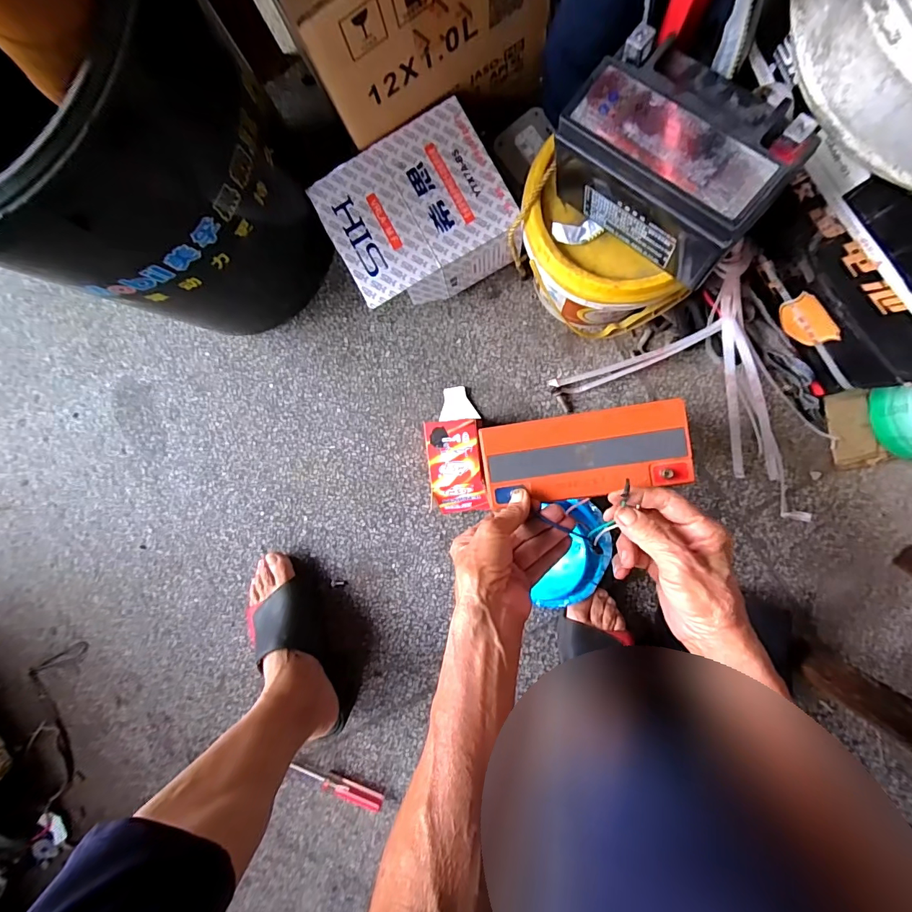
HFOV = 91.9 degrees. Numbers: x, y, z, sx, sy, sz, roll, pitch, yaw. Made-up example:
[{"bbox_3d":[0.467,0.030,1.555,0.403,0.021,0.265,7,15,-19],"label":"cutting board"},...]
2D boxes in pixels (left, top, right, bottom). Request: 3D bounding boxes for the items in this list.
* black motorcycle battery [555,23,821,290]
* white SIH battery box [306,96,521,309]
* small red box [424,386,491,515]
[{"bbox_3d":[0.154,-0.209,0.331,0.153,0.105,0.094,39,95,4],"label":"black motorcycle battery"},{"bbox_3d":[-0.041,-0.272,0.521,0.187,0.099,0.159,-28,88,6],"label":"white SIH battery box"},{"bbox_3d":[0.000,-0.006,0.538,0.064,0.071,0.160,-5,91,6],"label":"small red box"}]

